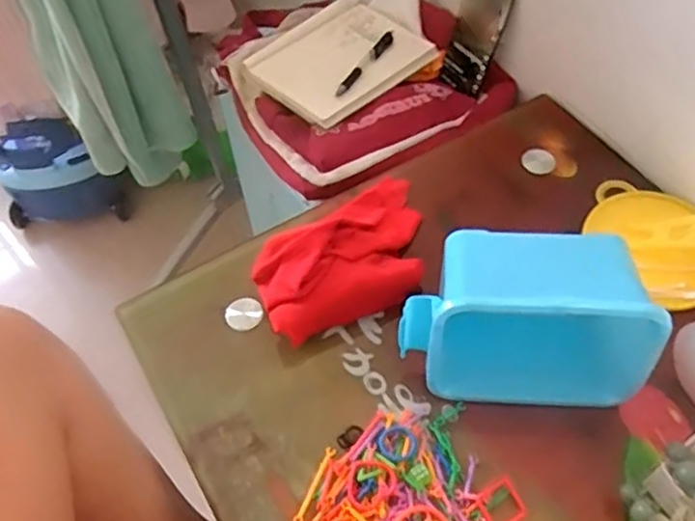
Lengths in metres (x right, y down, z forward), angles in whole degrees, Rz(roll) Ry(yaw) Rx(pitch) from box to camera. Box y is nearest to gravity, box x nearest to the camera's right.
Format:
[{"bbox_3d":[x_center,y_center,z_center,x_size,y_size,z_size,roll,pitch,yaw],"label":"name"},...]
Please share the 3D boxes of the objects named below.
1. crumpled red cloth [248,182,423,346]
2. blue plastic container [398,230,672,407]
[{"bbox_3d":[0.009,-0.004,0.642,0.119,0.078,0.214,36,64,25],"label":"crumpled red cloth"},{"bbox_3d":[0.143,0.044,0.550,0.194,0.116,0.105,3,55,5],"label":"blue plastic container"}]

